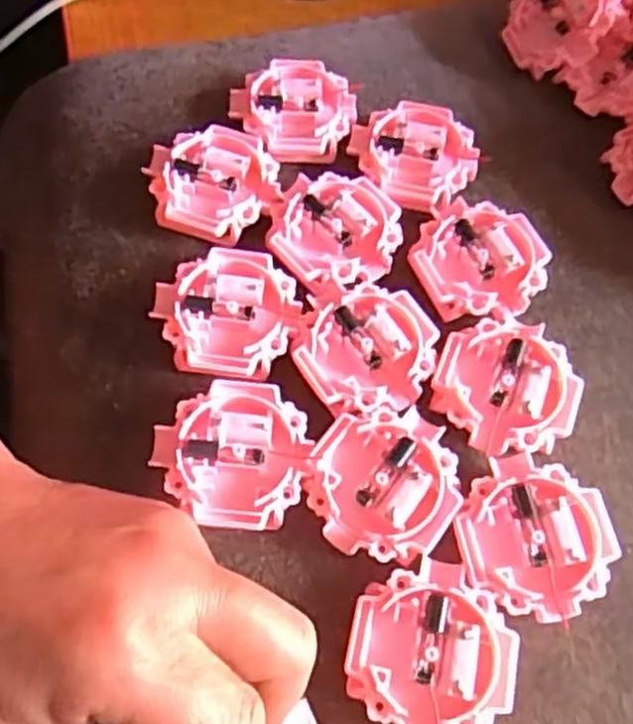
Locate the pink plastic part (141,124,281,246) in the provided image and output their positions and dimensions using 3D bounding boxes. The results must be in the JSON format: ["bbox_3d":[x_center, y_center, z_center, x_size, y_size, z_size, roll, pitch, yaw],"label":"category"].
[{"bbox_3d":[-0.044,-0.077,0.314,0.053,0.011,0.051,1,63,-3],"label":"pink plastic part"}]

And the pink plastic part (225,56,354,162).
[{"bbox_3d":[-0.010,-0.114,0.334,0.054,0.013,0.050,-2,64,-4],"label":"pink plastic part"}]

